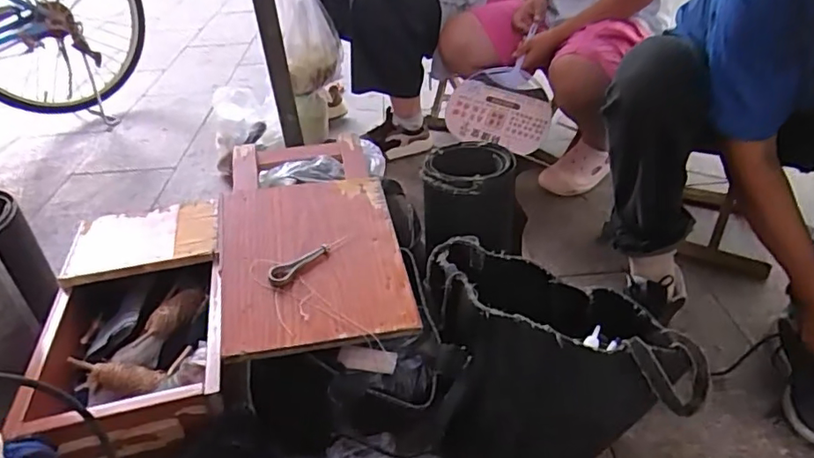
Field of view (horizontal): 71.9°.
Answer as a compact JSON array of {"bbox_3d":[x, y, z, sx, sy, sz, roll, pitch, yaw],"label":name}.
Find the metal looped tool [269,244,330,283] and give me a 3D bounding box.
[{"bbox_3d":[-0.131,0.043,0.698,0.084,0.005,0.024,-24,67,-28],"label":"metal looped tool"}]

